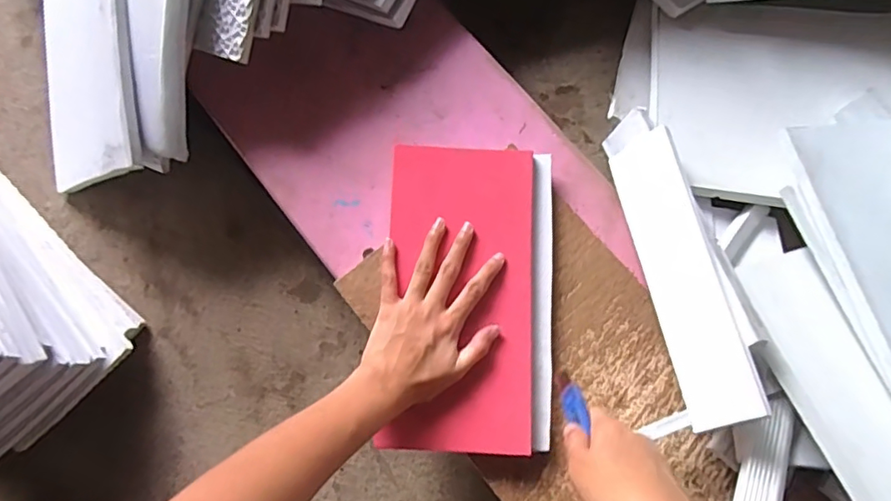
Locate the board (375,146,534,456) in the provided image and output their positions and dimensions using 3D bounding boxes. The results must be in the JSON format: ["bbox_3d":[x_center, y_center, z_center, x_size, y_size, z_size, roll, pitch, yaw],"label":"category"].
[{"bbox_3d":[0.016,0.037,0.491,0.131,0.014,0.270,-1,77,1],"label":"board"}]

